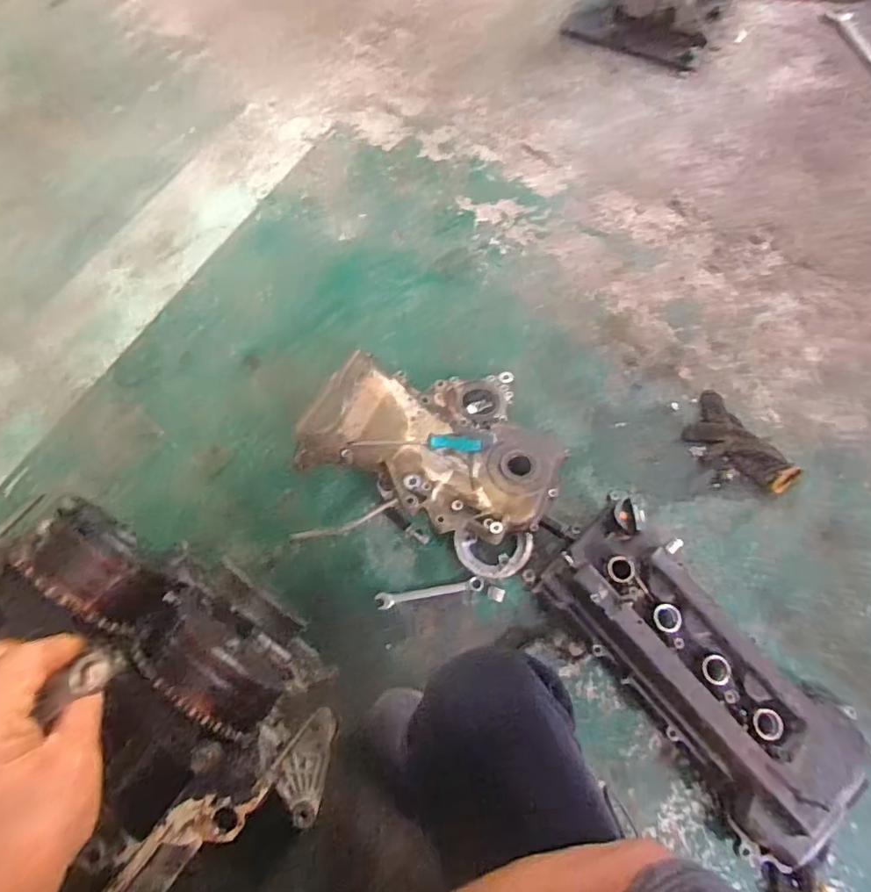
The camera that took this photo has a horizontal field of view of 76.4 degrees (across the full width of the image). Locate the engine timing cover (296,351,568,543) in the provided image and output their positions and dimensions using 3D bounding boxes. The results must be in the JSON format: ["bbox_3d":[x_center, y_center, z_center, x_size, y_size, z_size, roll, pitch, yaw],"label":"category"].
[{"bbox_3d":[0.013,-0.017,0.933,0.401,0.106,0.299,25,71,10],"label":"engine timing cover"}]

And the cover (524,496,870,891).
[{"bbox_3d":[0.374,0.312,0.789,0.228,0.125,0.492,-36,71,-14],"label":"cover"}]

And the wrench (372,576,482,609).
[{"bbox_3d":[-0.009,0.230,0.869,0.167,0.006,0.024,-9,69,-3],"label":"wrench"}]

